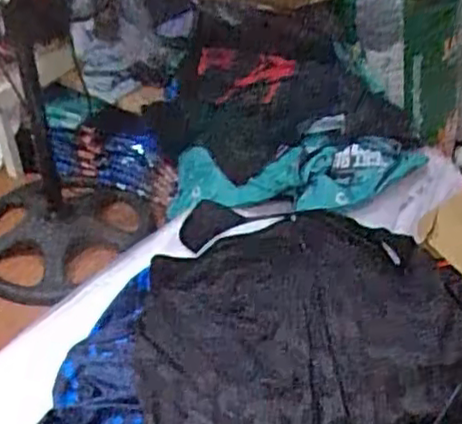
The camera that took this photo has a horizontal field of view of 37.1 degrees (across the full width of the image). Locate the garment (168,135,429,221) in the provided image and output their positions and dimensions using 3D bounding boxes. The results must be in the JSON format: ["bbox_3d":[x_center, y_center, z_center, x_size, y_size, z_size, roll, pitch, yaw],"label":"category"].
[{"bbox_3d":[0.111,-0.088,1.686,0.635,0.136,0.220,-4,34,32],"label":"garment"}]

